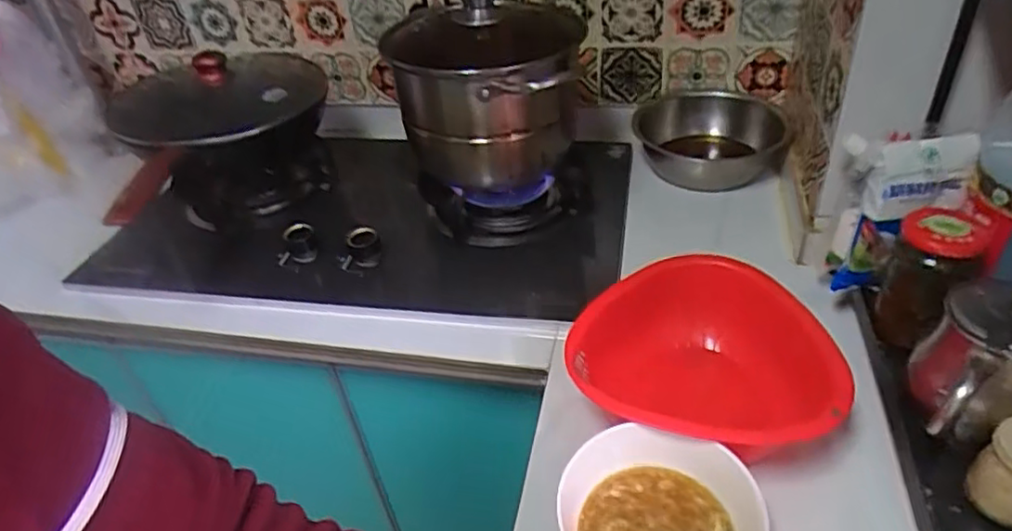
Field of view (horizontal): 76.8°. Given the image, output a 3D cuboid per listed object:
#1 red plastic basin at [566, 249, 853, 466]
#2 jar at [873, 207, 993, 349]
[{"bbox_3d":[0.189,0.108,0.626,0.225,0.123,0.223,-4,38,3],"label":"red plastic basin"},{"bbox_3d":[0.399,0.016,0.607,0.063,0.129,0.064,-4,38,3],"label":"jar"}]

